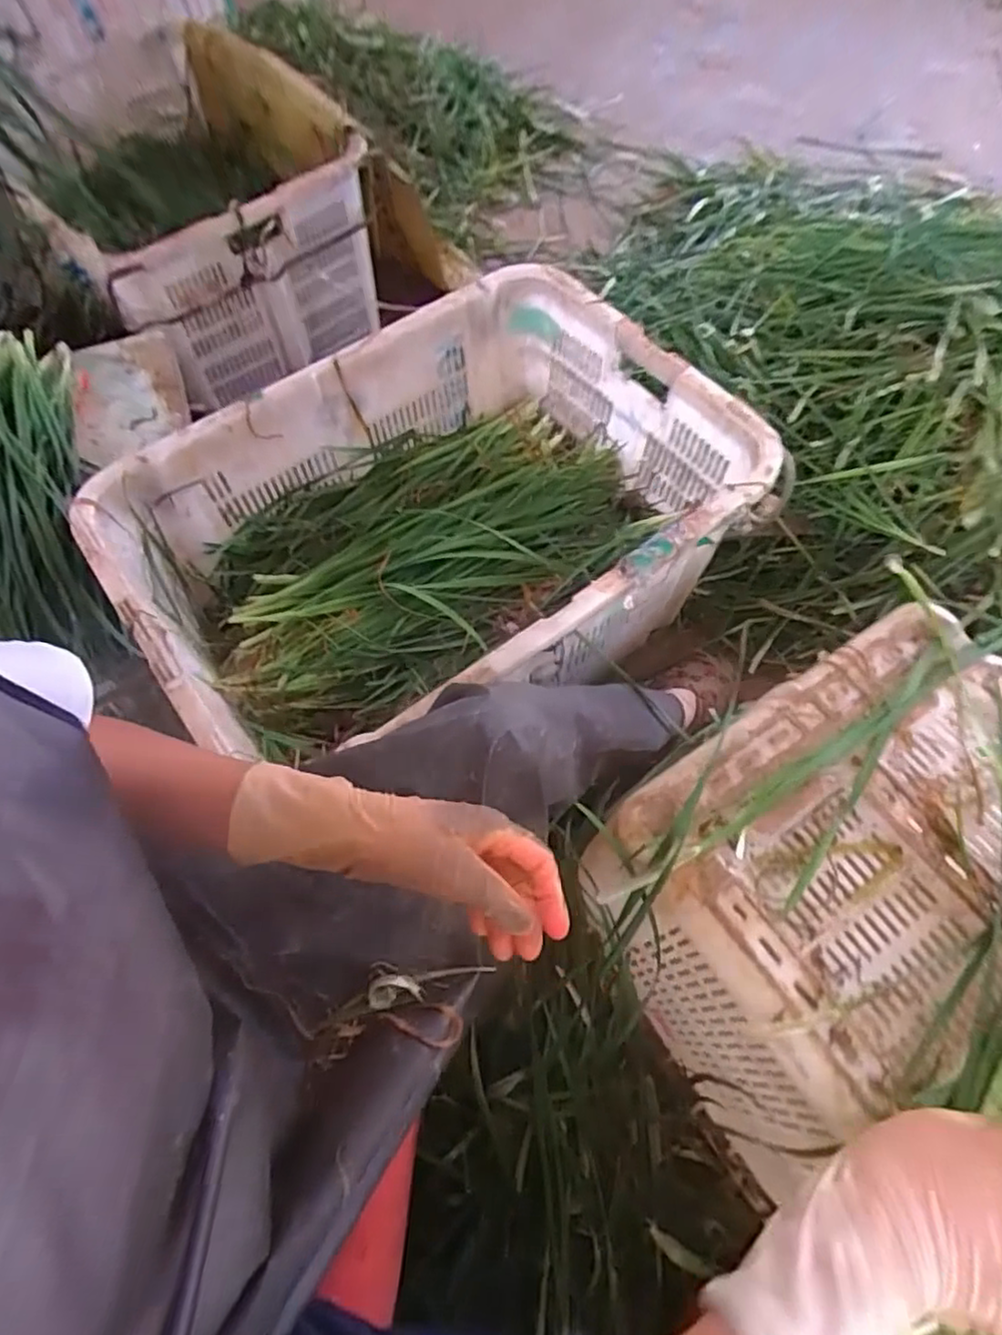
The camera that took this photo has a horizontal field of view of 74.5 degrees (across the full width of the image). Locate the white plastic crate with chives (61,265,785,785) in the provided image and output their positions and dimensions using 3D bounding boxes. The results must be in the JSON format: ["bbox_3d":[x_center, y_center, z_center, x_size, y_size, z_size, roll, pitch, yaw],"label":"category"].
[{"bbox_3d":[-0.065,-0.160,0.791,0.655,0.214,0.467,-38,66,-17],"label":"white plastic crate with chives"}]

